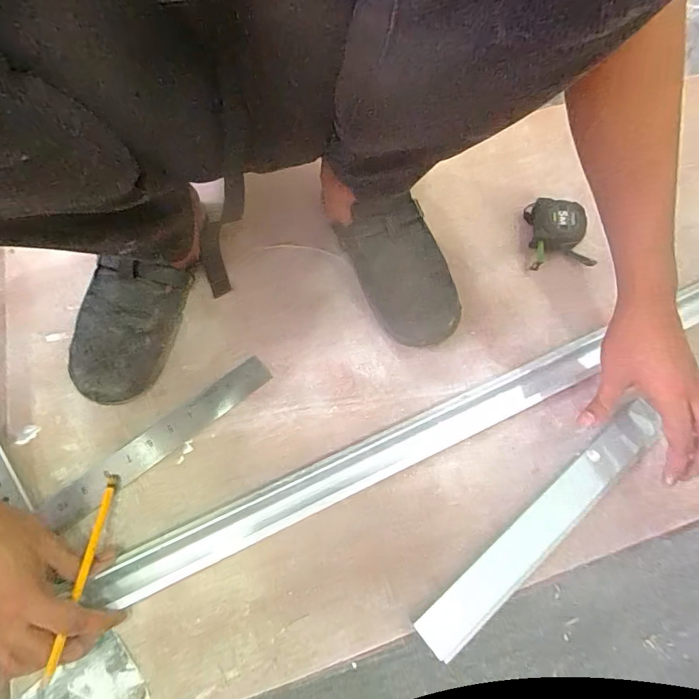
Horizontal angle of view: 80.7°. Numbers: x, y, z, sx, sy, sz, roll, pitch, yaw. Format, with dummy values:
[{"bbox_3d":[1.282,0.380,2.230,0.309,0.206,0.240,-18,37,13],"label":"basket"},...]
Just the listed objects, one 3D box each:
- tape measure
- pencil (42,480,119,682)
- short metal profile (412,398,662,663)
[{"bbox_3d":[0.278,-0.154,0.552,0.072,0.039,0.103,3,69,0],"label":"tape measure"},{"bbox_3d":[-0.243,0.198,0.379,0.012,0.012,0.171,-2,51,-2],"label":"pencil"},{"bbox_3d":[0.205,0.176,0.423,0.336,0.026,0.047,-37,74,-14],"label":"short metal profile"}]

